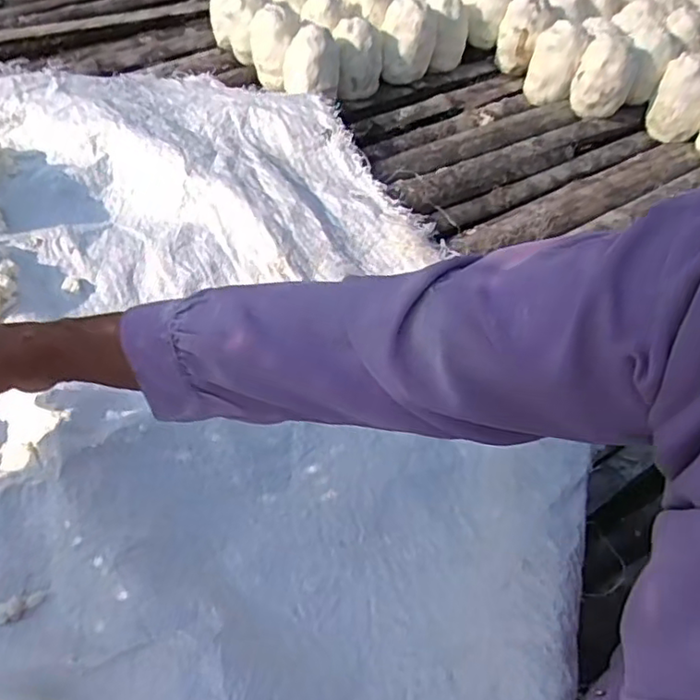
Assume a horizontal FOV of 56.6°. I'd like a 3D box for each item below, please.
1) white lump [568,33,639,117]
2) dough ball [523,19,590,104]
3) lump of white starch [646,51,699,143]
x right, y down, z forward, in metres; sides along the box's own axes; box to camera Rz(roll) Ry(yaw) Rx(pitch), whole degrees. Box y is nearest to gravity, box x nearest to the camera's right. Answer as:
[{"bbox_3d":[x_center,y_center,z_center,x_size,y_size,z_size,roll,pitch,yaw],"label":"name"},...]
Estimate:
[{"bbox_3d":[0.366,-0.395,0.929,0.081,0.089,0.078,19,55,12],"label":"white lump"},{"bbox_3d":[0.304,-0.424,0.964,0.075,0.097,0.063,19,55,12],"label":"dough ball"},{"bbox_3d":[0.478,-0.363,0.935,0.078,0.092,0.074,22,56,14],"label":"lump of white starch"}]

